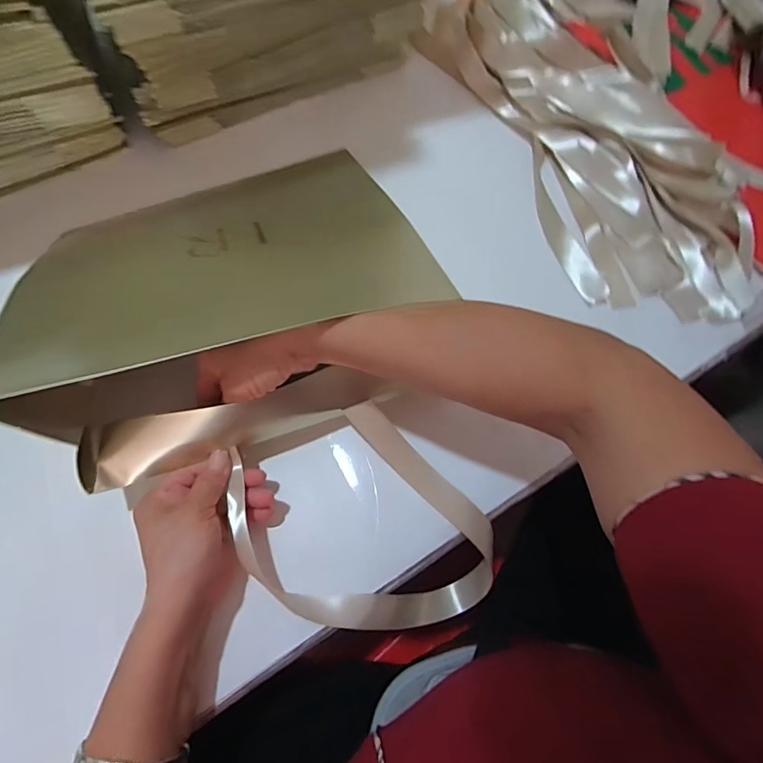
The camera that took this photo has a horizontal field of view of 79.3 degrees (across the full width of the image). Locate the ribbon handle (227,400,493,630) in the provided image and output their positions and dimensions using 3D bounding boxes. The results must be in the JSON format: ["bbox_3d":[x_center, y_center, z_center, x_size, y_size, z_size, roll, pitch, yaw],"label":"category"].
[{"bbox_3d":[-0.017,0.120,0.377,0.211,0.066,0.156,43,74,13],"label":"ribbon handle"}]

